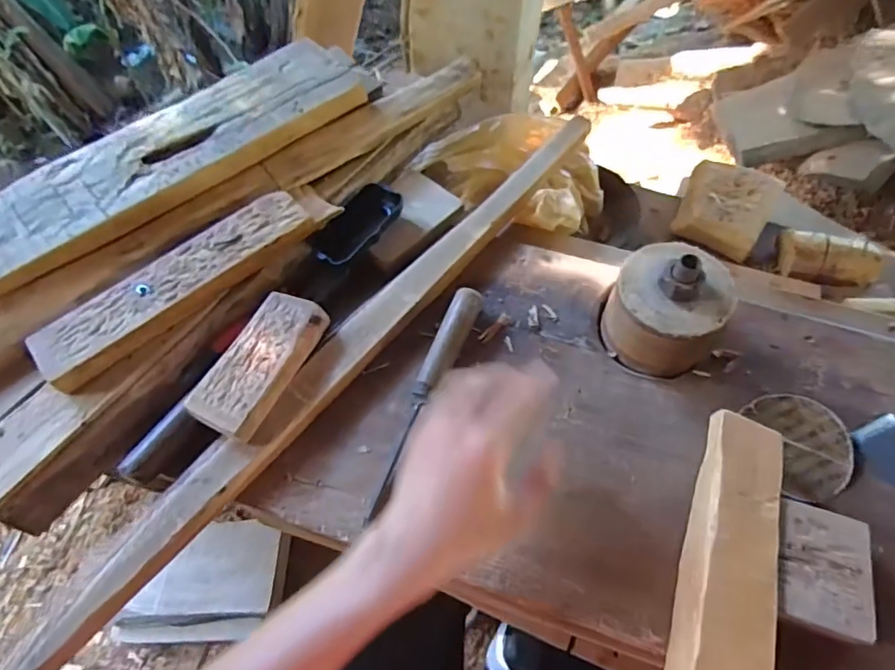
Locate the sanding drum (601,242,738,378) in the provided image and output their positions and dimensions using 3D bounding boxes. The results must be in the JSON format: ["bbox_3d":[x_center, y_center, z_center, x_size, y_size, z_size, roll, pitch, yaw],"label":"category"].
[{"bbox_3d":[0.202,-0.025,0.493,0.104,0.097,0.100,39,68,20],"label":"sanding drum"}]

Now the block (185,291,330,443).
[{"bbox_3d":[-0.170,0.024,0.489,0.061,0.025,0.136,23,64,12],"label":"block"}]

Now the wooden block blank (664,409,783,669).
[{"bbox_3d":[0.213,0.166,0.405,0.058,0.041,0.206,18,63,10],"label":"wooden block blank"}]

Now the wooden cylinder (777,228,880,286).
[{"bbox_3d":[0.472,-0.091,0.666,0.113,0.046,0.059,11,62,7],"label":"wooden cylinder"}]

